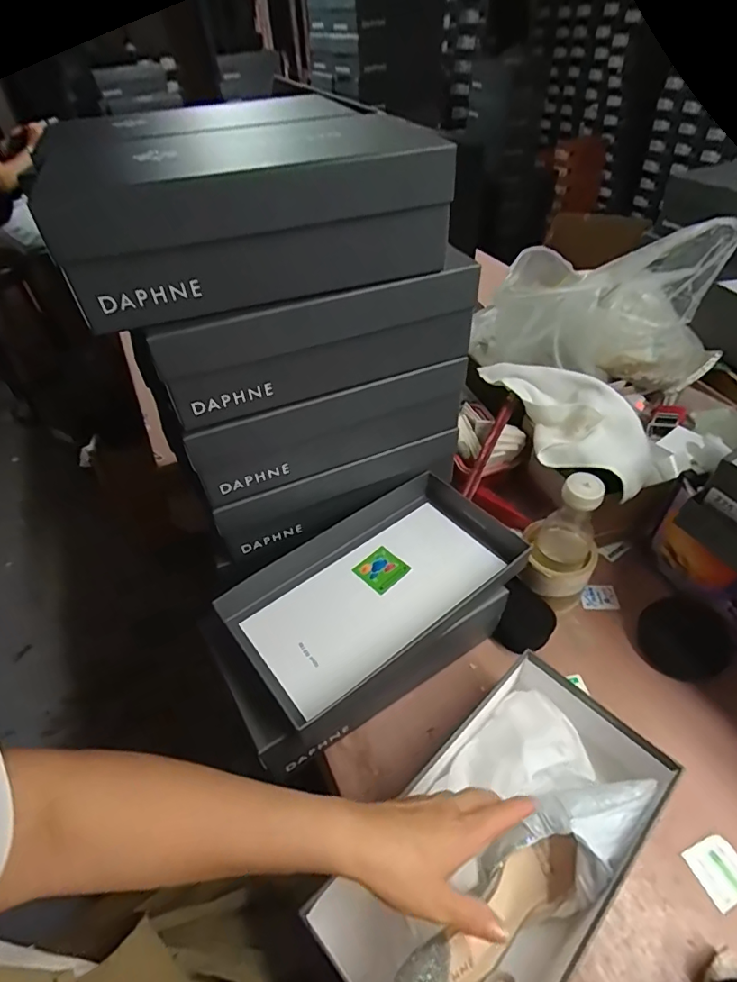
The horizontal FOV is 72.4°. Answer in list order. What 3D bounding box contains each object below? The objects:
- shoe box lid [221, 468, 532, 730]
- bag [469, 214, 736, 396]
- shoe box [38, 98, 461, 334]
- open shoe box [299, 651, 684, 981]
[{"bbox_3d":[0.015,0.099,0.546,0.309,0.045,0.167,-32,51,-24],"label":"shoe box lid"},{"bbox_3d":[0.359,-0.292,0.773,0.346,0.216,0.193,2,45,6],"label":"bag"},{"bbox_3d":[-0.109,-0.241,0.436,0.308,0.096,0.183,-20,47,-14],"label":"shoe box"},{"bbox_3d":[0.111,0.289,0.420,0.303,0.094,0.156,-37,53,-28],"label":"open shoe box"}]

